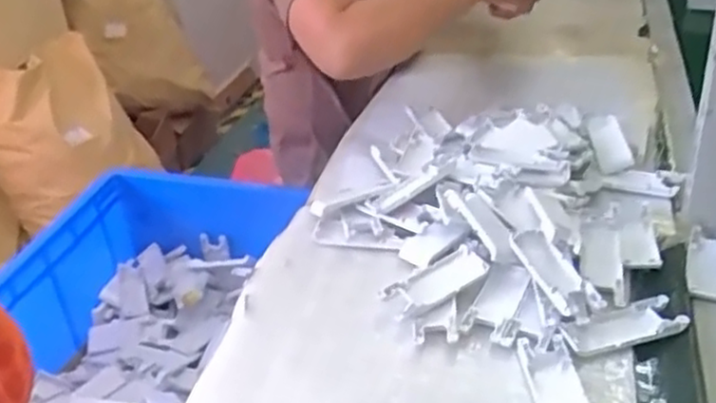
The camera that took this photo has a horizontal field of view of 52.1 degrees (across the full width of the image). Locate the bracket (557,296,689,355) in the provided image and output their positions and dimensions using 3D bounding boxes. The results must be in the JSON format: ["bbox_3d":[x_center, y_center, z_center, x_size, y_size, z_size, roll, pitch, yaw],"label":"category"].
[{"bbox_3d":[0.228,0.106,0.639,0.109,0.008,0.043,-12,33,-12],"label":"bracket"}]

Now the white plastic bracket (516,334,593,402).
[{"bbox_3d":[0.159,0.144,0.586,0.043,0.012,0.100,-5,32,-1],"label":"white plastic bracket"}]

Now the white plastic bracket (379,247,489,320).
[{"bbox_3d":[0.073,0.080,0.696,0.102,0.025,0.041,-22,36,-26],"label":"white plastic bracket"}]

